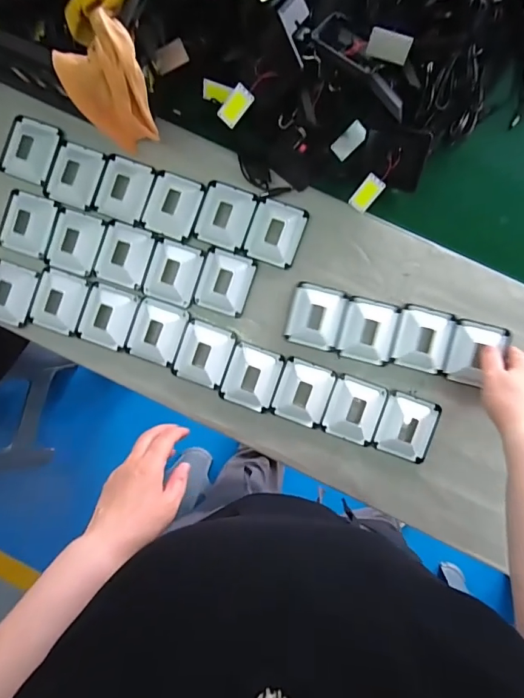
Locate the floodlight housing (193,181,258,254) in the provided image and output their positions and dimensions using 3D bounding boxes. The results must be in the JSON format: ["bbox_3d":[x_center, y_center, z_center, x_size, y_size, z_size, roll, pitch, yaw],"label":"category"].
[{"bbox_3d":[-0.048,-0.173,0.562,0.068,0.012,0.078,18,89,1],"label":"floodlight housing"}]

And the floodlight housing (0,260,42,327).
[{"bbox_3d":[-0.333,-0.073,0.572,0.067,0.014,0.075,18,89,1],"label":"floodlight housing"}]

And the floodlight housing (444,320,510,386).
[{"bbox_3d":[0.271,0.005,0.543,0.064,0.023,0.079,15,89,1],"label":"floodlight housing"}]

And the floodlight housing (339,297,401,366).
[{"bbox_3d":[0.136,-0.022,0.546,0.065,0.017,0.078,12,89,1],"label":"floodlight housing"}]

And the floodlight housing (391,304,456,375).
[{"bbox_3d":[0.203,-0.013,0.544,0.065,0.020,0.078,13,89,1],"label":"floodlight housing"}]

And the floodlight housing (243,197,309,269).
[{"bbox_3d":[0.018,-0.150,0.559,0.066,0.010,0.080,19,89,1],"label":"floodlight housing"}]

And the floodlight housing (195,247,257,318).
[{"bbox_3d":[-0.048,-0.087,0.562,0.064,0.009,0.077,18,89,1],"label":"floodlight housing"}]

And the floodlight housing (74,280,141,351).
[{"bbox_3d":[-0.202,-0.042,0.569,0.069,0.022,0.072,19,89,1],"label":"floodlight housing"}]

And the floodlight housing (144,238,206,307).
[{"bbox_3d":[-0.116,-0.100,0.570,0.063,0.016,0.076,18,89,1],"label":"floodlight housing"}]

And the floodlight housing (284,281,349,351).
[{"bbox_3d":[0.070,-0.042,0.557,0.066,0.014,0.077,14,89,1],"label":"floodlight housing"}]

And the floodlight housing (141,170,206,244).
[{"bbox_3d":[-0.116,-0.187,0.561,0.065,0.015,0.080,20,89,2],"label":"floodlight housing"}]

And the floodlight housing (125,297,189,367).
[{"bbox_3d":[-0.137,-0.023,0.569,0.067,0.022,0.076,18,89,1],"label":"floodlight housing"}]

